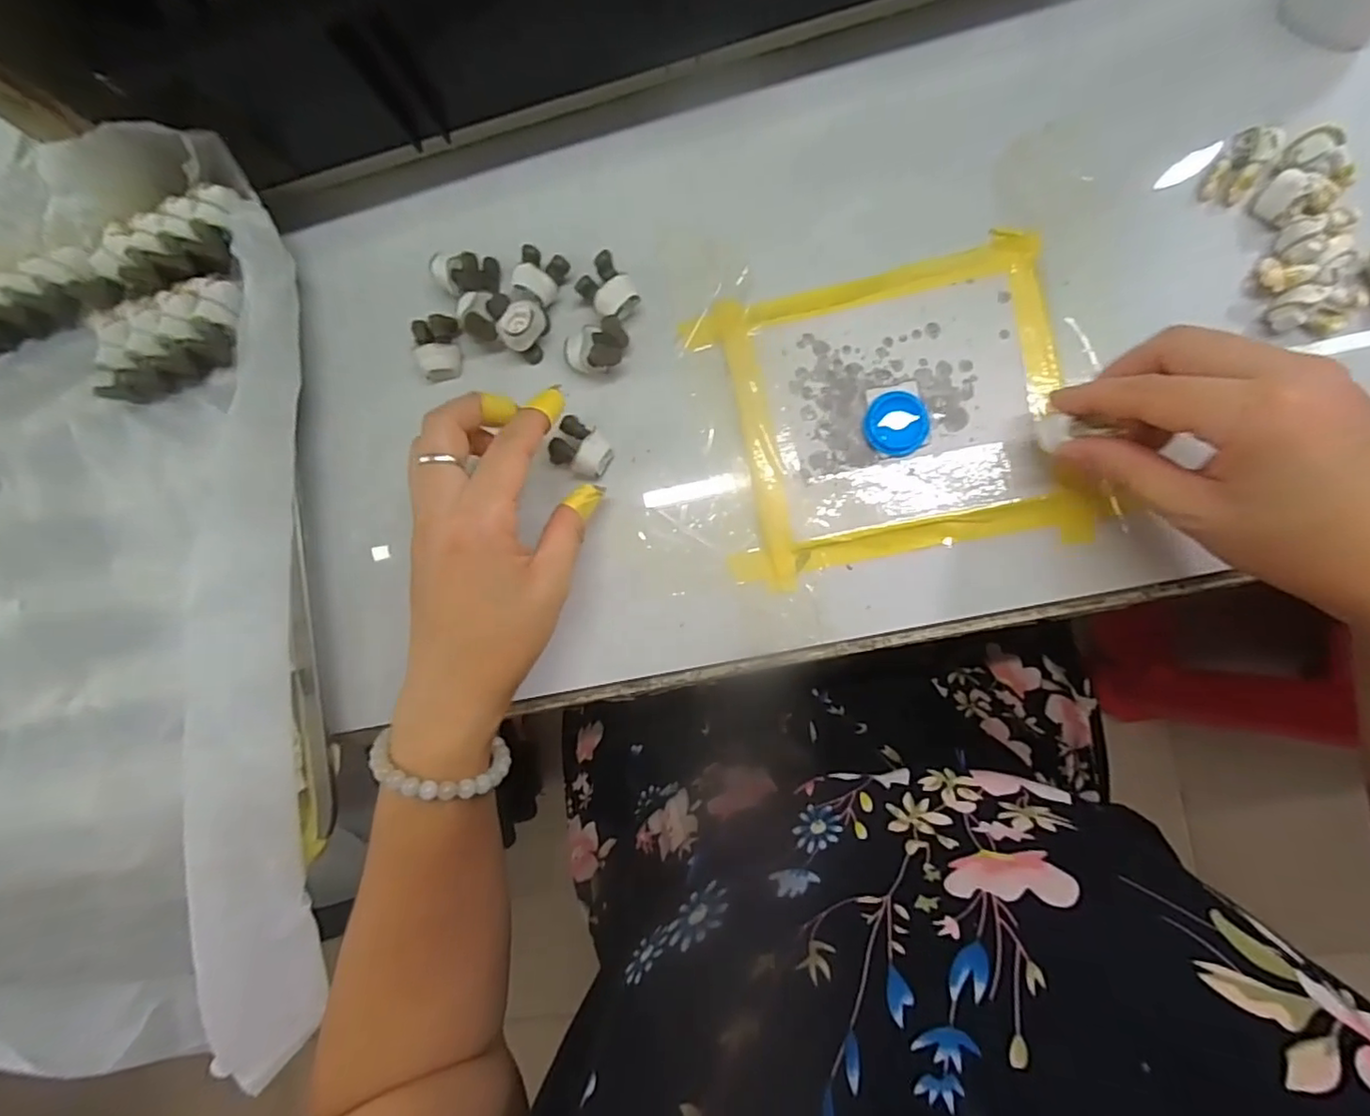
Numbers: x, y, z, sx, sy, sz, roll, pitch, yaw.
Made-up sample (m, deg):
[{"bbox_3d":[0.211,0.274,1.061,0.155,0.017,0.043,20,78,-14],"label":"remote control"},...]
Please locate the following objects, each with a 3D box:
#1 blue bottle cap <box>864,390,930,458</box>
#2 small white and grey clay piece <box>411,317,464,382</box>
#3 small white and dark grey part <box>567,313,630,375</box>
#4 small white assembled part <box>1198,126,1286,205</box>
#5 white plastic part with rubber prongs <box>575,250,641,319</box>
[{"bbox_3d":[0.100,-0.063,0.289,0.029,0.005,0.030,0,89,7],"label":"blue bottle cap"},{"bbox_3d":[-0.125,-0.106,0.311,0.020,0.017,0.030,-1,89,7],"label":"small white and grey clay piece"},{"bbox_3d":[-0.043,-0.104,0.302,0.030,0.019,0.019,-22,86,6],"label":"small white and dark grey part"},{"bbox_3d":[0.248,-0.173,0.269,0.020,0.017,0.025,32,93,7],"label":"small white assembled part"},{"bbox_3d":[-0.036,-0.130,0.301,0.023,0.021,0.027,-42,84,4],"label":"white plastic part with rubber prongs"}]

